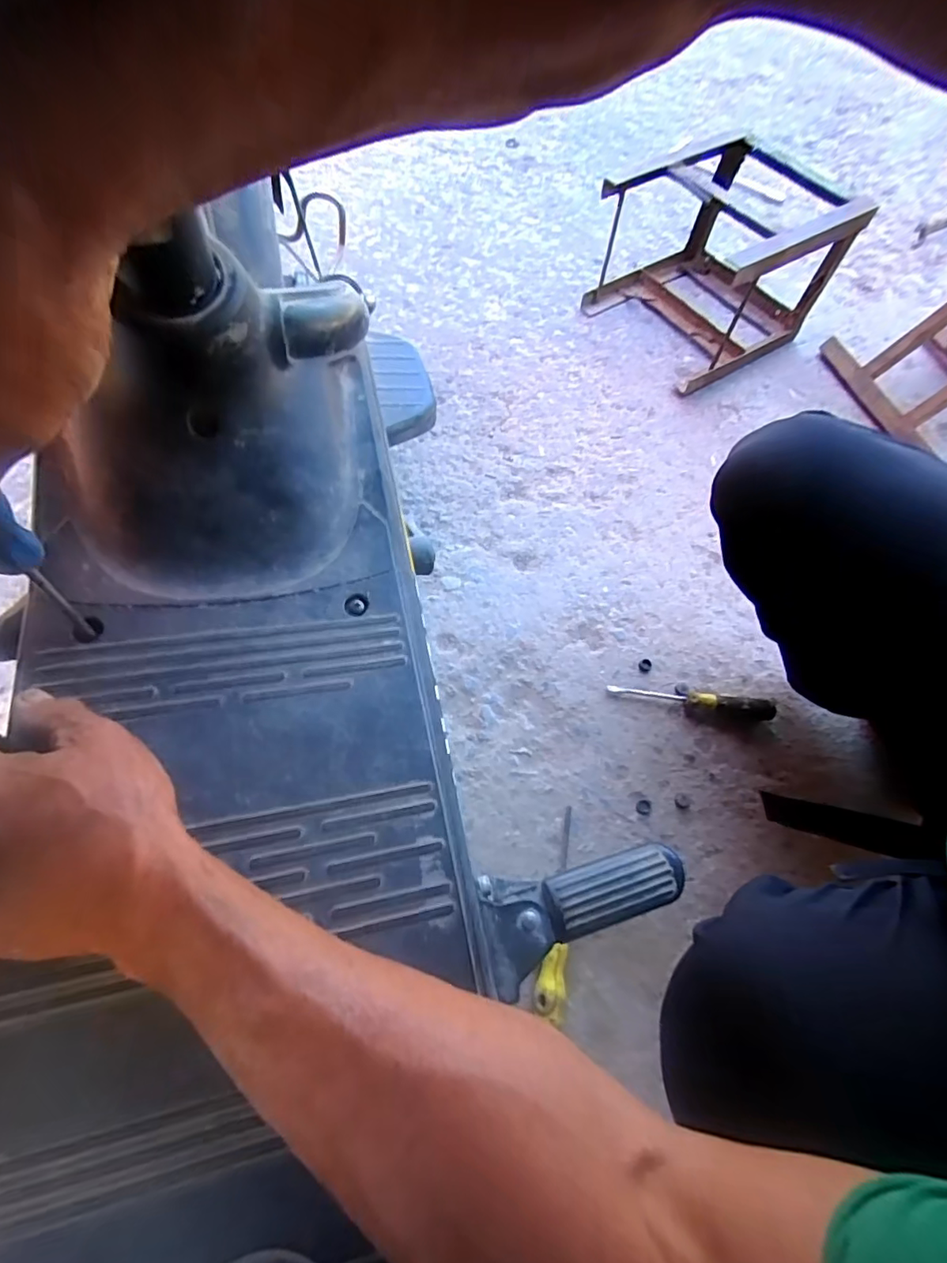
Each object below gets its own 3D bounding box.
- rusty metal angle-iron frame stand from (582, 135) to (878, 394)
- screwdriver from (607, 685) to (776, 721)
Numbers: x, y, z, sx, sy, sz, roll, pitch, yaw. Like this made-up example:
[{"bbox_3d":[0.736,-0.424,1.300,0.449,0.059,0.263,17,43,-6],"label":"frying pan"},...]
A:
[{"bbox_3d":[0.419,-0.625,0.883,0.342,0.220,0.295,-33,71,-17],"label":"rusty metal angle-iron frame stand"},{"bbox_3d":[0.264,0.081,0.639,0.196,0.029,0.022,9,65,1],"label":"screwdriver"}]

